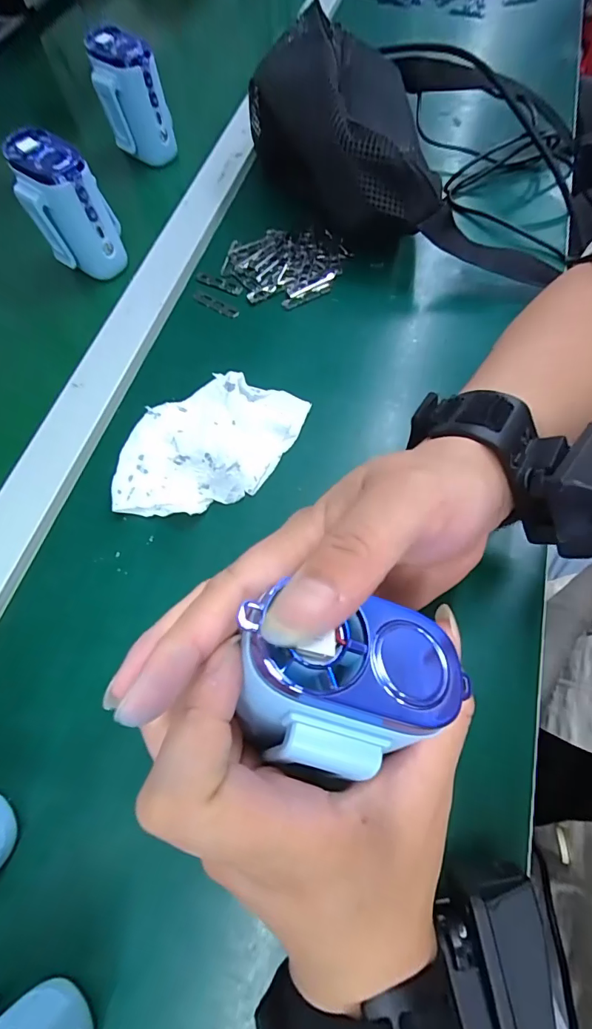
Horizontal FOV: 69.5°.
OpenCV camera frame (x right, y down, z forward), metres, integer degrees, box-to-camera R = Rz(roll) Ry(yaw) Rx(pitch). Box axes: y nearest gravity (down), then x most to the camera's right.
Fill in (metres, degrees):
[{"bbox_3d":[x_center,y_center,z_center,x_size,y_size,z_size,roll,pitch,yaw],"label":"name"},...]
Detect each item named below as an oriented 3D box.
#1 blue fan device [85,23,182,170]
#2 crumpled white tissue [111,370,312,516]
[{"bbox_3d":[-0.153,-0.391,0.404,0.070,0.088,0.049,17,68,9],"label":"blue fan device"},{"bbox_3d":[-0.055,-0.047,0.277,0.126,0.023,0.078,-14,67,-4],"label":"crumpled white tissue"}]

